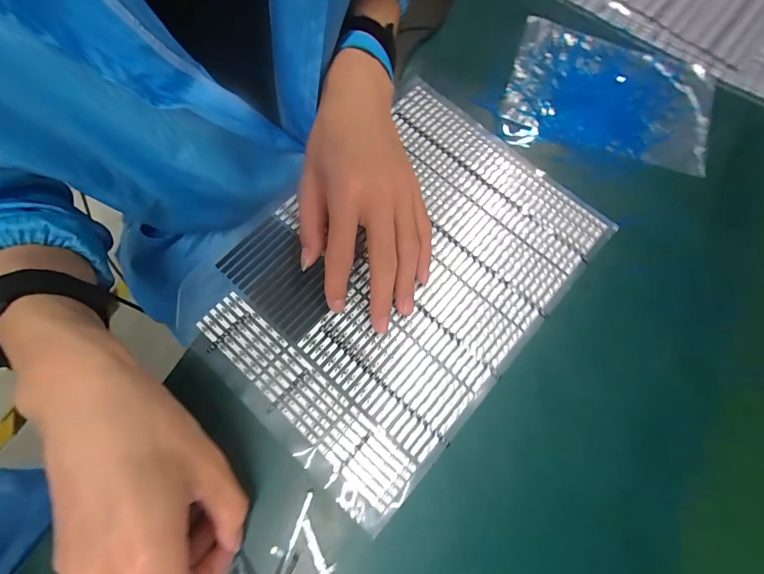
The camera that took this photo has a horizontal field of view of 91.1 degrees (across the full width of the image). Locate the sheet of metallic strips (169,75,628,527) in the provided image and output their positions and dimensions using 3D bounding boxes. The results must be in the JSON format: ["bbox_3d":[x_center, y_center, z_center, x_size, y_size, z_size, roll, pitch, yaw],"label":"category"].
[{"bbox_3d":[0.014,-0.013,0.302,0.216,0.008,0.305,41,75,10],"label":"sheet of metallic strips"}]

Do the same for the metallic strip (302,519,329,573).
[{"bbox_3d":[-0.039,0.177,0.238,0.006,0.004,0.051,-24,75,-9],"label":"metallic strip"}]

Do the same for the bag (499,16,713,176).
[{"bbox_3d":[0.219,-0.184,0.368,0.188,0.021,0.150,16,72,3],"label":"bag"}]

